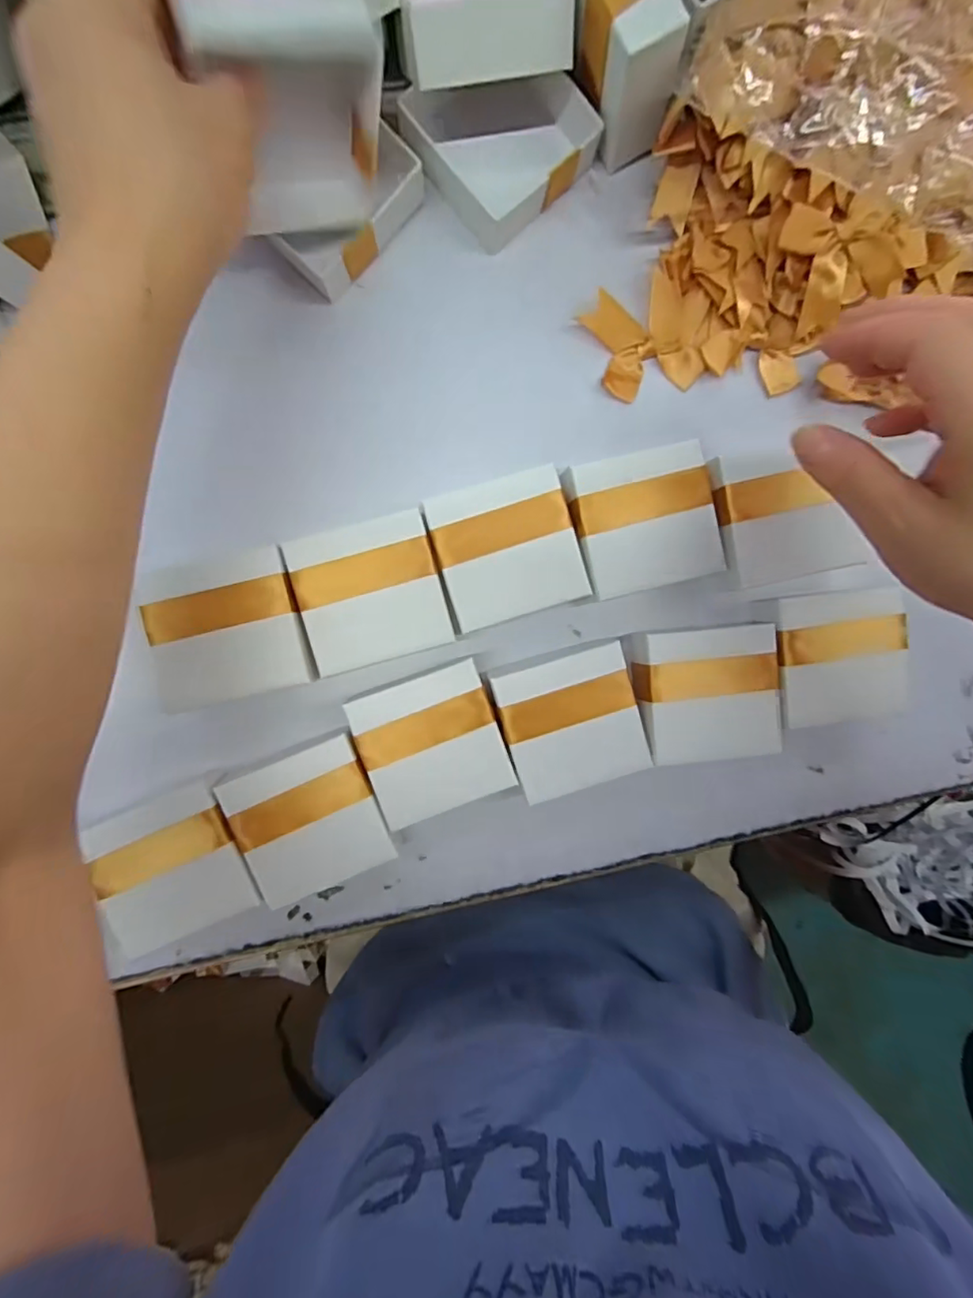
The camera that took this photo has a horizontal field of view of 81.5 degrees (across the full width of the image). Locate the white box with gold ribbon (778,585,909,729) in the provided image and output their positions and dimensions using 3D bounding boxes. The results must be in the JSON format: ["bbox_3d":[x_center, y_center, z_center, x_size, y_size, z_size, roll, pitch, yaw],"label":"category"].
[{"bbox_3d":[0.194,0.005,0.310,0.077,0.026,0.071,-6,94,-4],"label":"white box with gold ribbon"}]

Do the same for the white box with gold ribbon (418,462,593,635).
[{"bbox_3d":[0.009,-0.051,0.295,0.070,0.025,0.068,-17,95,-3],"label":"white box with gold ribbon"}]

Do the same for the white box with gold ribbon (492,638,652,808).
[{"bbox_3d":[0.043,0.038,0.304,0.069,0.027,0.068,-16,95,-3],"label":"white box with gold ribbon"}]

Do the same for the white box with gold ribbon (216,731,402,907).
[{"bbox_3d":[-0.090,0.087,0.296,0.068,0.028,0.069,-23,95,-3],"label":"white box with gold ribbon"}]

